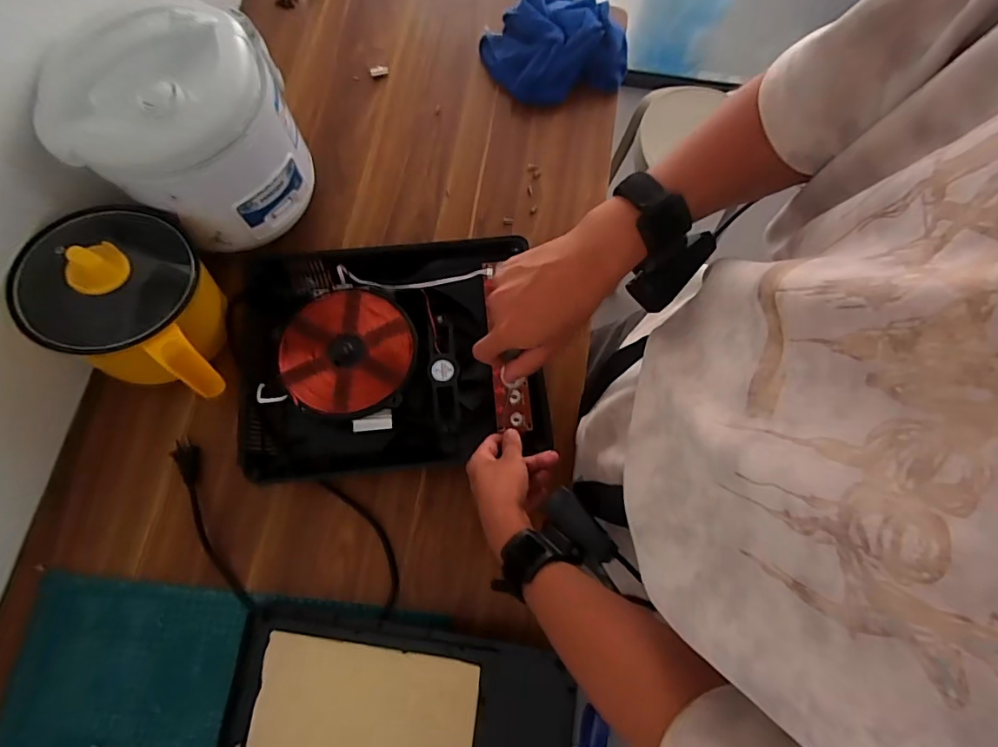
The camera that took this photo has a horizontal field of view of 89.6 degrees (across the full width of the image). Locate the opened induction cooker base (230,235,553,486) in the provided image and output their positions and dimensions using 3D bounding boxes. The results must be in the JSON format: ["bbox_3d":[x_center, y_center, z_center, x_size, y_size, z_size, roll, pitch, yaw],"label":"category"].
[{"bbox_3d":[-0.139,-0.021,0.607,0.361,0.057,0.272,-5,75,-2],"label":"opened induction cooker base"}]

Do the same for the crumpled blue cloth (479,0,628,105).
[{"bbox_3d":[0.078,-0.485,0.746,0.185,0.070,0.170,-21,76,-6],"label":"crumpled blue cloth"}]

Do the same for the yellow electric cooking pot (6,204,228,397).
[{"bbox_3d":[-0.400,-0.082,0.568,0.175,0.161,0.176,0,74,-1],"label":"yellow electric cooking pot"}]

